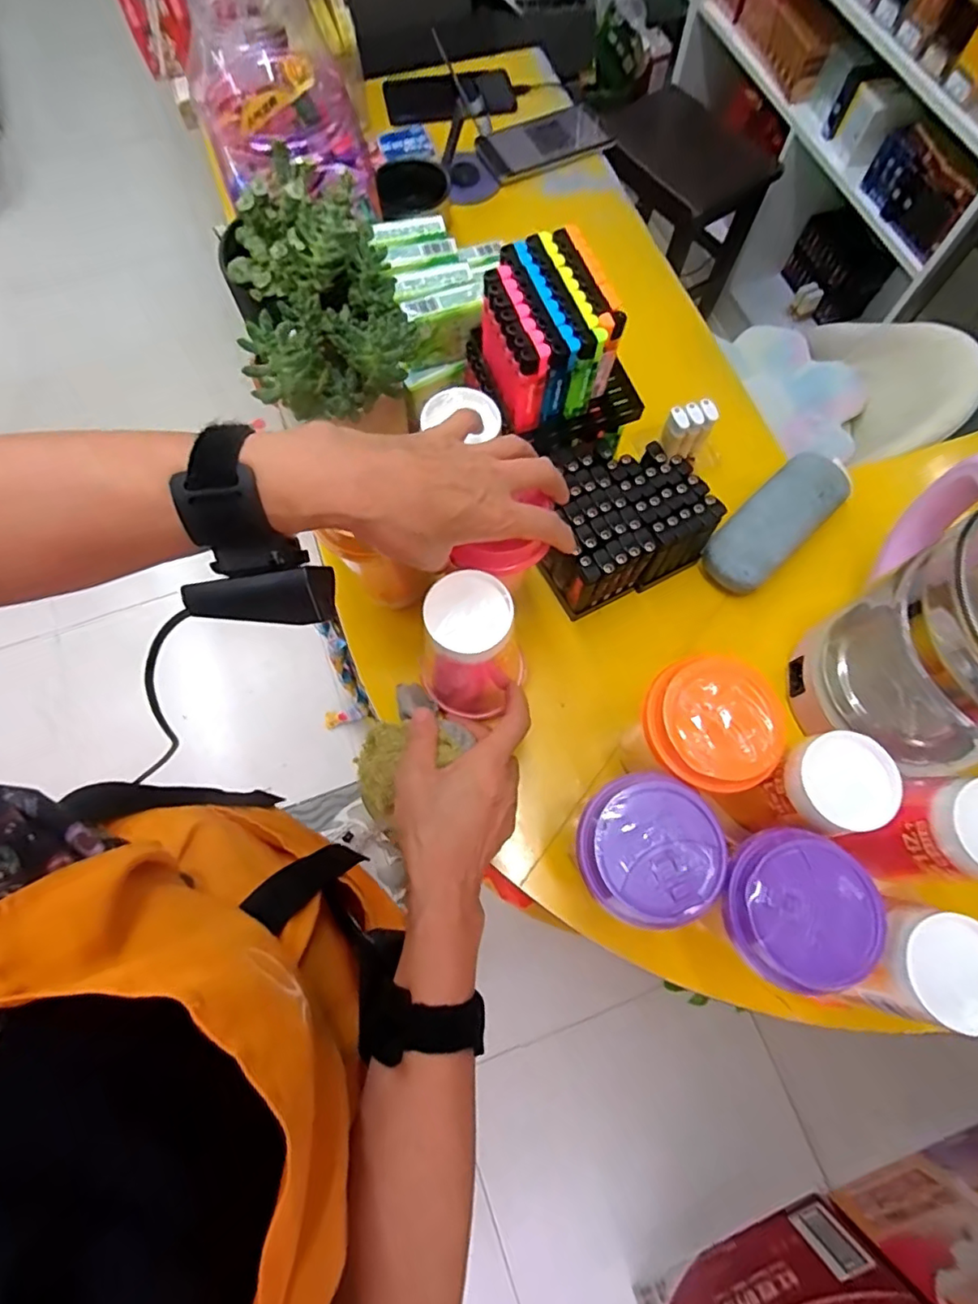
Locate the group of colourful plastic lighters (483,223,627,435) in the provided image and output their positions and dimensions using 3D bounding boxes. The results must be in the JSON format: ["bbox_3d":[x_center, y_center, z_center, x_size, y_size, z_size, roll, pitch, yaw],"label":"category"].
[{"bbox_3d":[0.041,-0.242,0.435,0.090,0.074,0.108,-20,73,-7],"label":"group of colourful plastic lighters"}]

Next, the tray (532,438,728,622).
[{"bbox_3d":[0.105,-0.113,0.483,0.130,0.072,0.112,-24,74,-8],"label":"tray"}]

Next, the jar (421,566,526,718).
[{"bbox_3d":[-0.013,0.003,0.406,0.066,0.130,0.051,39,68,11],"label":"jar"}]

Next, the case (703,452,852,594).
[{"bbox_3d":[0.254,-0.113,0.506,0.151,0.046,0.061,-41,77,-13],"label":"case"}]

